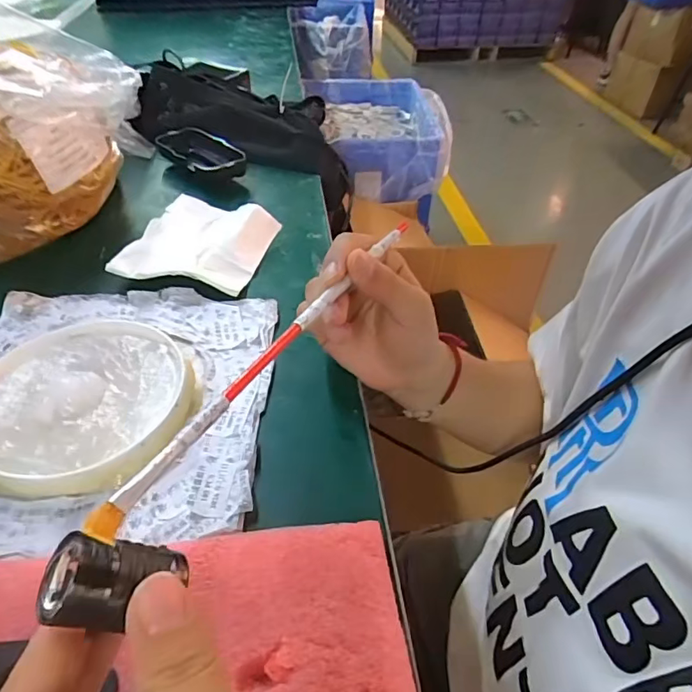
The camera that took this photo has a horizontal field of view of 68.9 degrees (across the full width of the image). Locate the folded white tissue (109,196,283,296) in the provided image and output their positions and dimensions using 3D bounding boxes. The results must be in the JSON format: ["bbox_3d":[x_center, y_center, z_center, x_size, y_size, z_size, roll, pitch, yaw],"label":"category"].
[{"bbox_3d":[-0.121,-0.085,0.417,0.100,0.022,0.110,10,44,9],"label":"folded white tissue"}]

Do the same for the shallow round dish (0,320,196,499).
[{"bbox_3d":[-0.153,0.030,0.297,0.117,0.015,0.120,1,44,-1],"label":"shallow round dish"}]

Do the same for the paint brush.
[{"bbox_3d":[-0.018,-0.011,0.227,0.010,0.005,0.240,21,40,17],"label":"paint brush"}]

